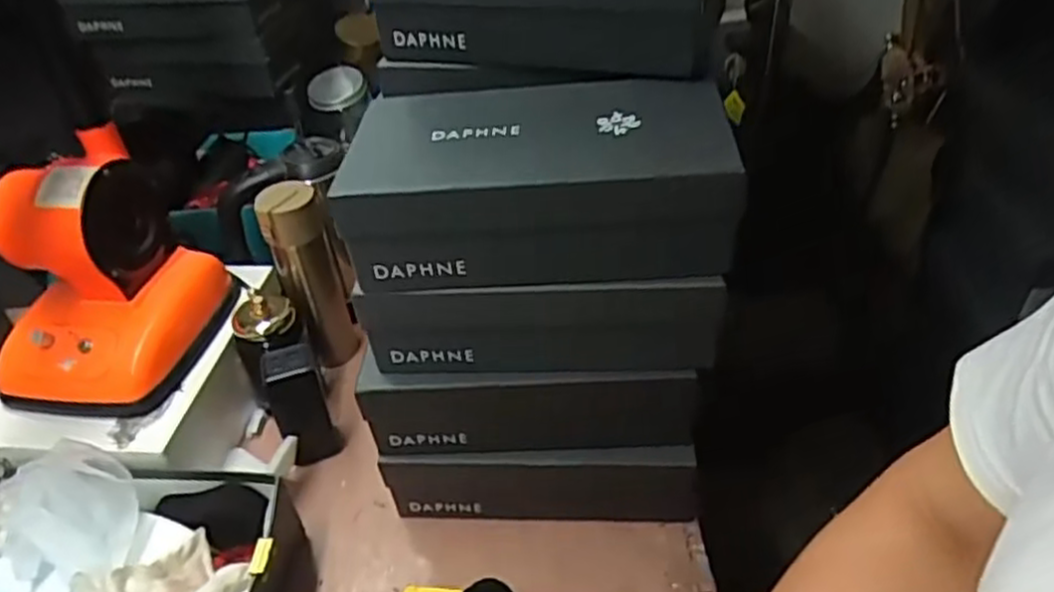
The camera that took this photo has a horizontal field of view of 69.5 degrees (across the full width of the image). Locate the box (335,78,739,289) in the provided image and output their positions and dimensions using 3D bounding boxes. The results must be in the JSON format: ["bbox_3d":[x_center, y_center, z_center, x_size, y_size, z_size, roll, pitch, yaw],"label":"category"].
[{"bbox_3d":[0.015,-0.096,0.615,0.282,0.095,0.167,0,40,7],"label":"box"}]

